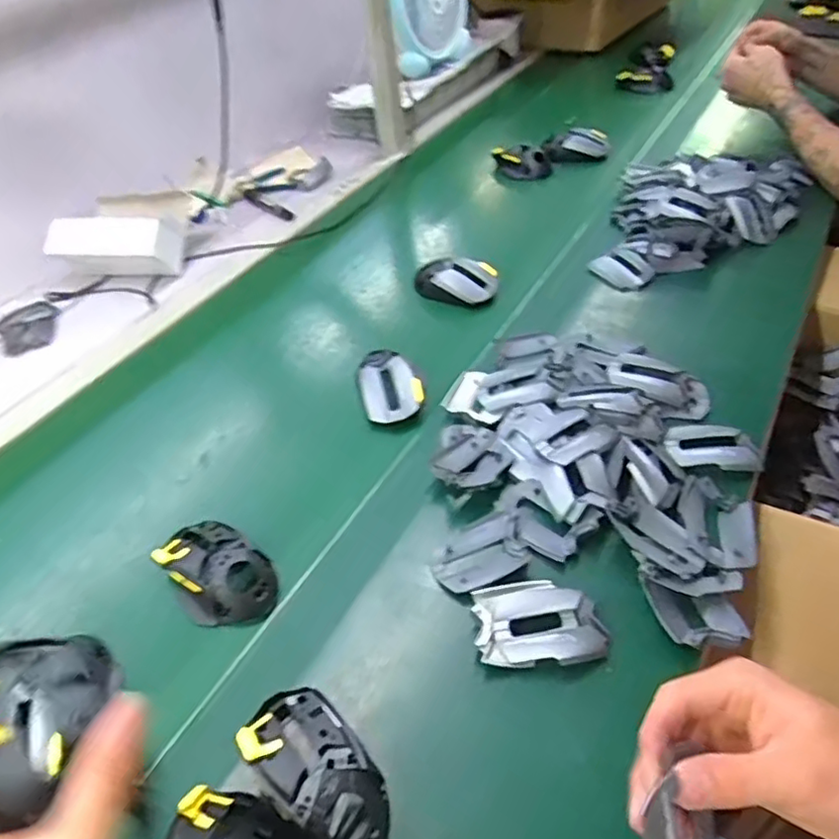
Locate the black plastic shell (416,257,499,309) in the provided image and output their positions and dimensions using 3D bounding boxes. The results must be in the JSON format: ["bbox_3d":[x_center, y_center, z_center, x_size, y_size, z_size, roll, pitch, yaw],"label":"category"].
[{"bbox_3d":[0.043,-0.182,0.807,0.116,0.033,0.057,12,47,19],"label":"black plastic shell"}]

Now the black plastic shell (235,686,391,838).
[{"bbox_3d":[-0.066,0.229,0.404,0.062,0.029,0.118,-32,49,-24],"label":"black plastic shell"}]

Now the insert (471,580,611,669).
[{"bbox_3d":[0.092,0.158,0.474,0.095,0.023,0.065,-2,44,6],"label":"insert"}]

